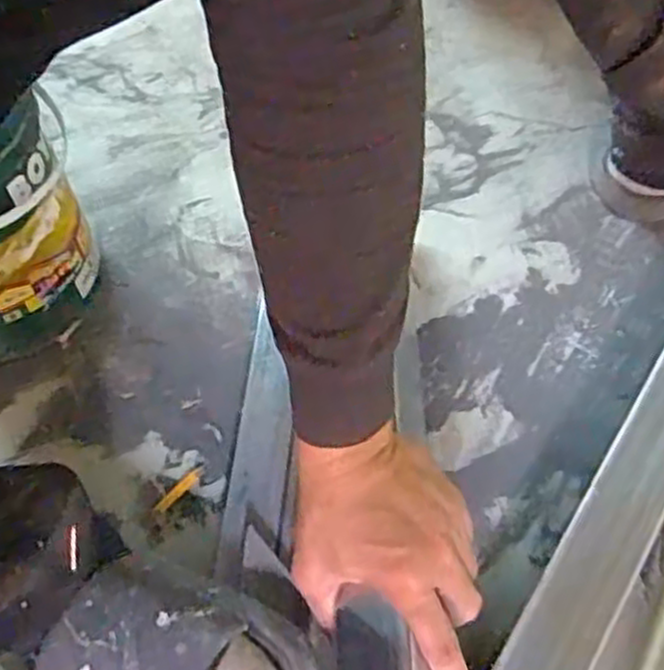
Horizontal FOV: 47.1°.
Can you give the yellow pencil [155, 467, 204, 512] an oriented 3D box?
[{"bbox_3d":[-0.119,0.119,0.593,0.010,0.004,0.047,33,64,24],"label":"yellow pencil"}]

